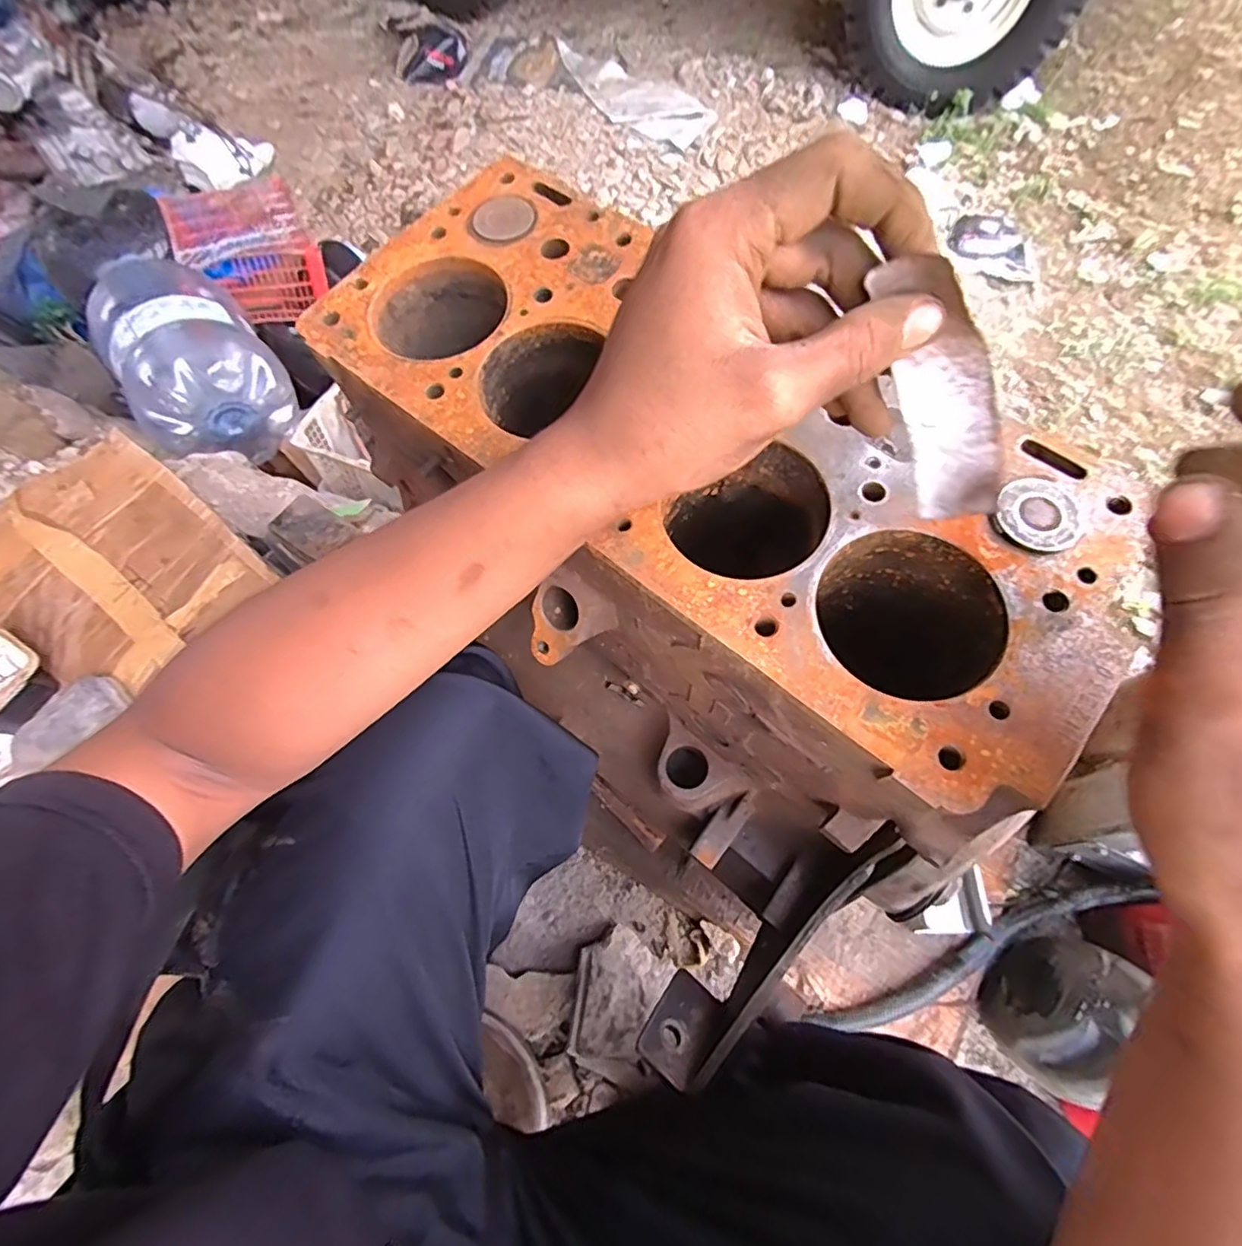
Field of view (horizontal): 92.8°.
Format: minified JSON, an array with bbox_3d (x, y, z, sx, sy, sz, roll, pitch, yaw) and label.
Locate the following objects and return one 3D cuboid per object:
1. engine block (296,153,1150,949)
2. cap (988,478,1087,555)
[{"bbox_3d":[0.027,-0.028,0.426,0.444,0.303,0.223,38,73,16],"label":"engine block"},{"bbox_3d":[0.187,-0.048,0.264,0.036,0.005,0.035,-1,67,1],"label":"cap"}]

